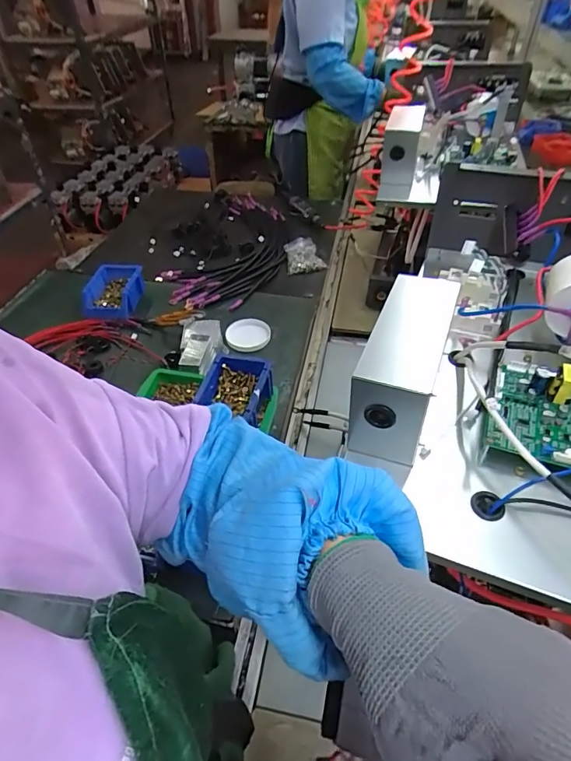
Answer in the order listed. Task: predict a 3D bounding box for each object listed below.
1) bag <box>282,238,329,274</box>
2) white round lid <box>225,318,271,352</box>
[{"bbox_3d":[0.049,-0.357,1.256,0.111,0.040,0.113,-12,46,-10],"label":"bag"},{"bbox_3d":[-0.086,-0.103,1.017,0.101,0.021,0.101,-1,45,1],"label":"white round lid"}]

